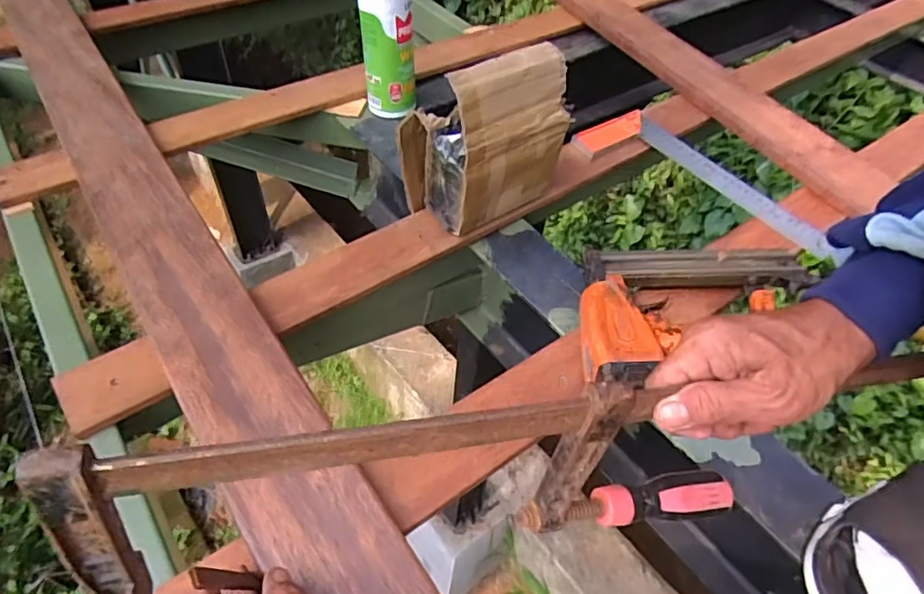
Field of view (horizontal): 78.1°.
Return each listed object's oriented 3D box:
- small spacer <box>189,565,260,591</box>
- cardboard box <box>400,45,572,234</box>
[{"bbox_3d":[-0.137,0.166,0.335,0.005,0.073,0.012,-39,60,-11],"label":"small spacer"},{"bbox_3d":[0.024,-0.161,0.573,0.153,0.163,0.077,-30,57,-27],"label":"cardboard box"}]

